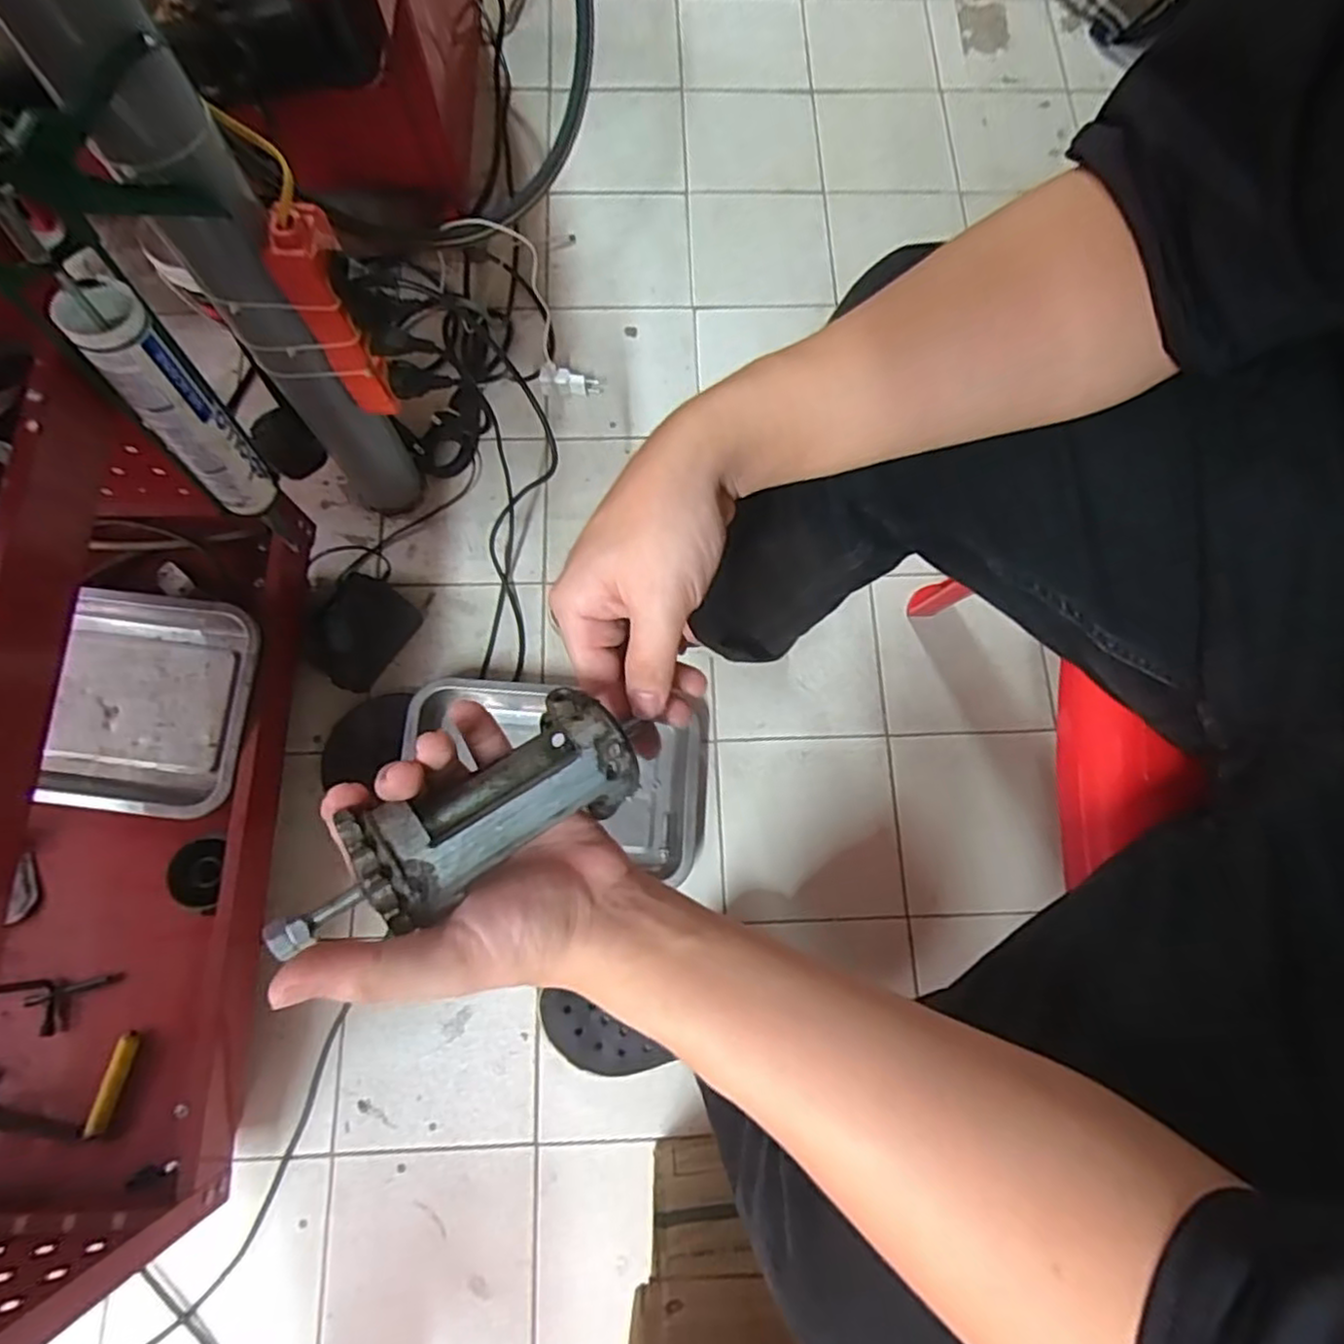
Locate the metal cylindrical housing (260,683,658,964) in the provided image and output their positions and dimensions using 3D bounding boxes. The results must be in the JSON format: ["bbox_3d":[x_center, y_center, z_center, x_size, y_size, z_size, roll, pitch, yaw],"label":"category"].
[{"bbox_3d":[-0.080,0.060,0.269,0.134,0.044,0.049,-30,77,-28],"label":"metal cylindrical housing"}]

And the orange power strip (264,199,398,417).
[{"bbox_3d":[-0.282,-0.301,0.607,0.041,0.189,0.054,1,74,-1],"label":"orange power strip"}]

